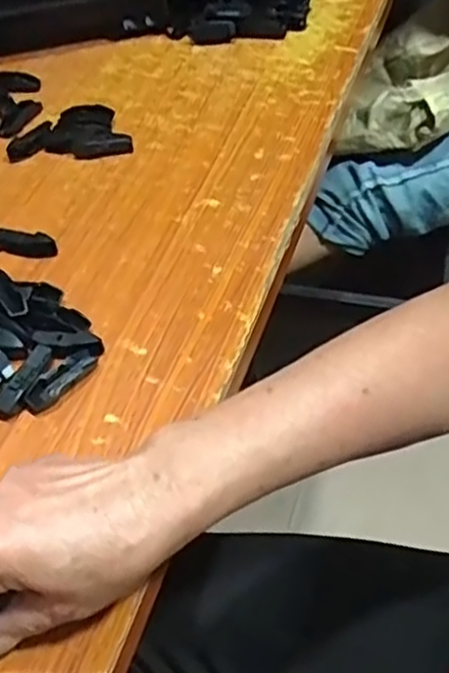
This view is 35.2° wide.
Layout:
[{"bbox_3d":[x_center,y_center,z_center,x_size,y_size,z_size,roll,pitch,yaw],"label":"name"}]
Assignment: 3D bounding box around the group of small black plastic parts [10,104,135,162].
[{"bbox_3d":[-0.136,-0.187,0.643,0.106,0.019,0.065,2,51,5],"label":"group of small black plastic parts"}]

